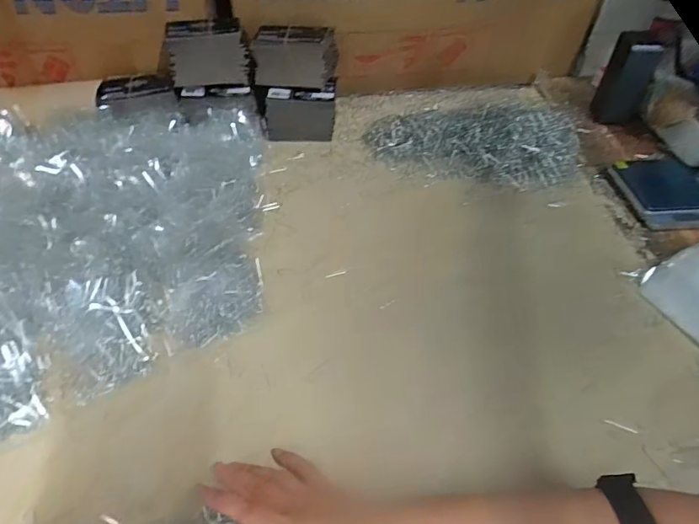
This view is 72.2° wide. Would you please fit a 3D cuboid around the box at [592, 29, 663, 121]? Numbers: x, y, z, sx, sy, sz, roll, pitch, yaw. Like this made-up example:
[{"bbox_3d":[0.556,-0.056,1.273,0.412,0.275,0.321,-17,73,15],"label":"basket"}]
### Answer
[{"bbox_3d":[0.416,-0.268,0.720,0.064,0.126,0.052,16,52,9],"label":"box"}]

